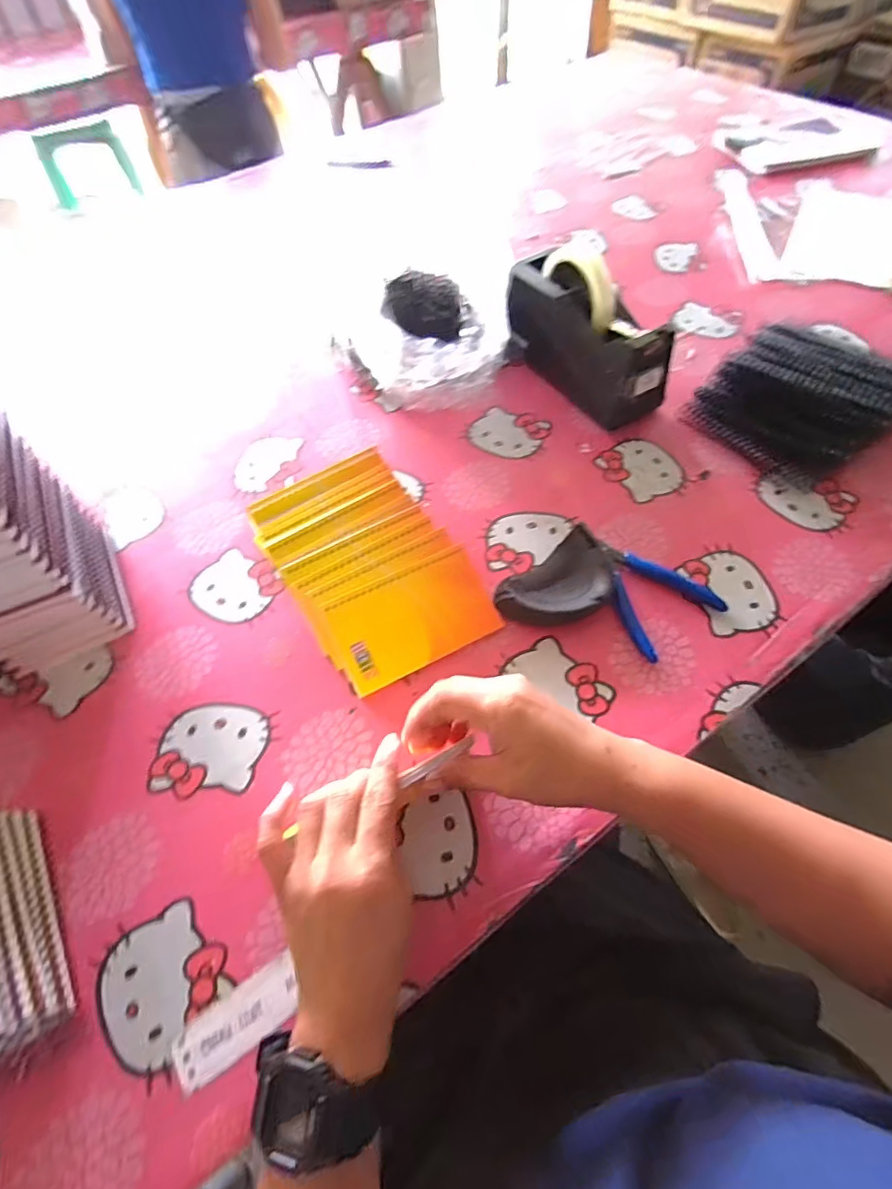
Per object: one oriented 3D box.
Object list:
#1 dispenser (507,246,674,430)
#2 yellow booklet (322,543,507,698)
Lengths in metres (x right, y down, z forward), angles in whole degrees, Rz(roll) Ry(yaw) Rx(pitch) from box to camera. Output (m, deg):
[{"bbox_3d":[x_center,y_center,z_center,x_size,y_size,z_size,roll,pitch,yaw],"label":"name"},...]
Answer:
[{"bbox_3d":[0.146,-0.277,0.550,0.068,0.120,0.191,-32,63,-16],"label":"dispenser"},{"bbox_3d":[-0.025,0.018,0.427,0.130,0.004,0.078,-25,85,-12],"label":"yellow booklet"}]

